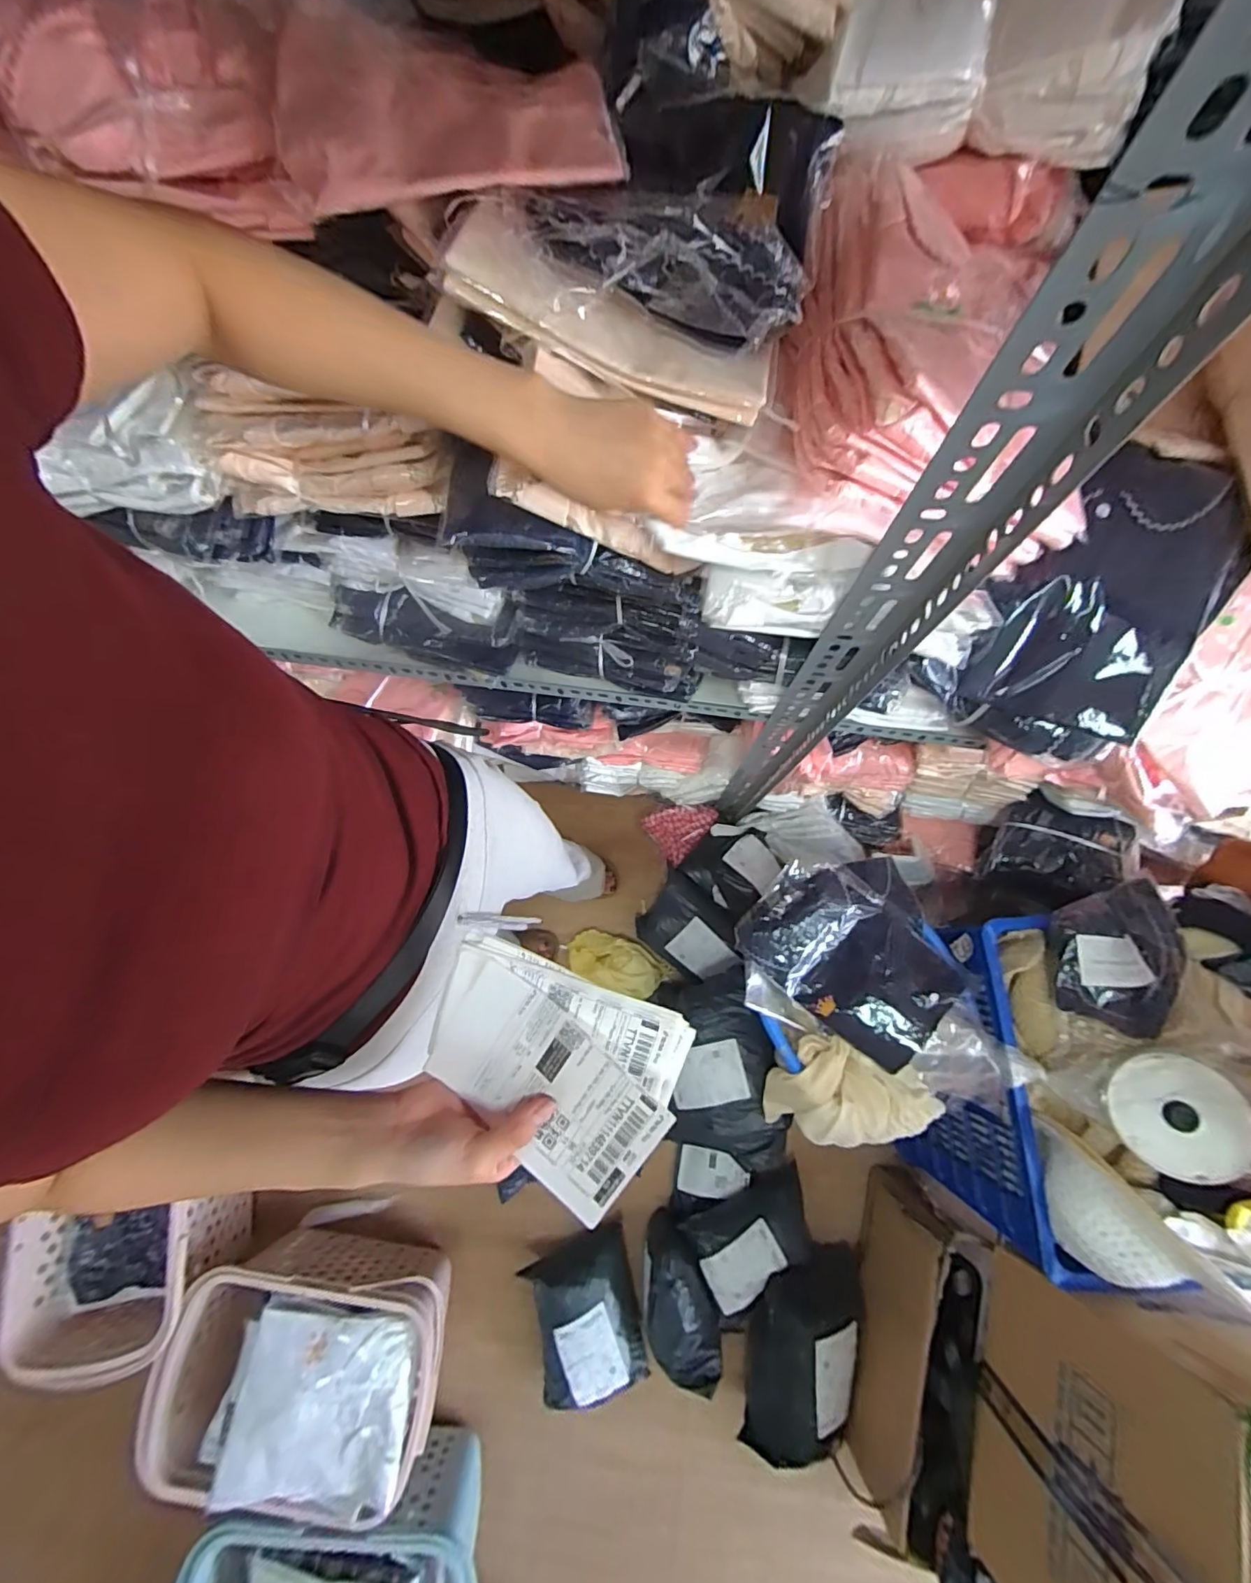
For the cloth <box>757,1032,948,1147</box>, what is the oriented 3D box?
[{"bbox_3d":[0.357,0.486,0.900,0.268,0.102,0.169,-6,79,16],"label":"cloth"}]

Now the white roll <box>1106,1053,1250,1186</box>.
[{"bbox_3d":[0.735,0.435,0.725,0.139,0.040,0.149,-2,86,31],"label":"white roll"}]

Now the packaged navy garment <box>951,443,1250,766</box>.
[{"bbox_3d":[0.445,-0.165,0.511,0.165,0.055,0.269,25,109,18],"label":"packaged navy garment"}]

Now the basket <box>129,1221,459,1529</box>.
[{"bbox_3d":[-0.527,0.966,0.923,0.435,0.220,0.274,5,75,1],"label":"basket"}]

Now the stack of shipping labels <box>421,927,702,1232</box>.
[{"bbox_3d":[-0.051,0.184,0.367,0.160,0.031,0.132,22,98,16],"label":"stack of shipping labels"}]

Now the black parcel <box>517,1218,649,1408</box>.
[{"bbox_3d":[-0.080,0.998,1.030,0.215,0.080,0.240,-18,76,-5],"label":"black parcel"}]

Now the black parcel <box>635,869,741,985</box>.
[{"bbox_3d":[0.147,0.310,1.219,0.221,0.088,0.183,38,78,9],"label":"black parcel"}]

